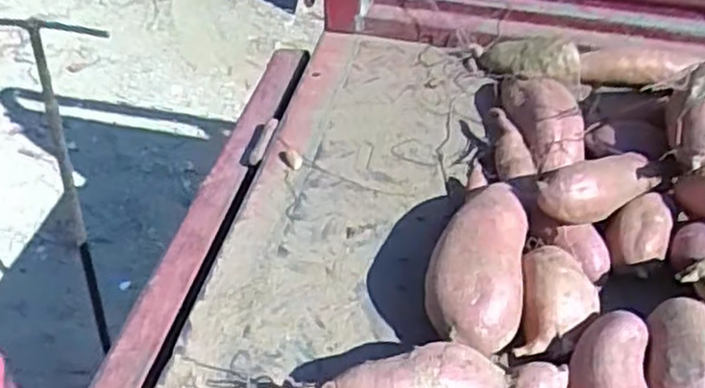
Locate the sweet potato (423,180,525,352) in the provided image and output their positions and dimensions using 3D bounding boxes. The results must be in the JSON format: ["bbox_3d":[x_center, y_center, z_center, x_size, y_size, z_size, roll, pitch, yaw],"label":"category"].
[{"bbox_3d":[0.096,0.054,0.554,0.065,0.055,0.140,7,40,17],"label":"sweet potato"}]

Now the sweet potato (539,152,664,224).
[{"bbox_3d":[0.197,-0.008,0.590,0.127,0.042,0.044,-13,35,-34],"label":"sweet potato"}]

